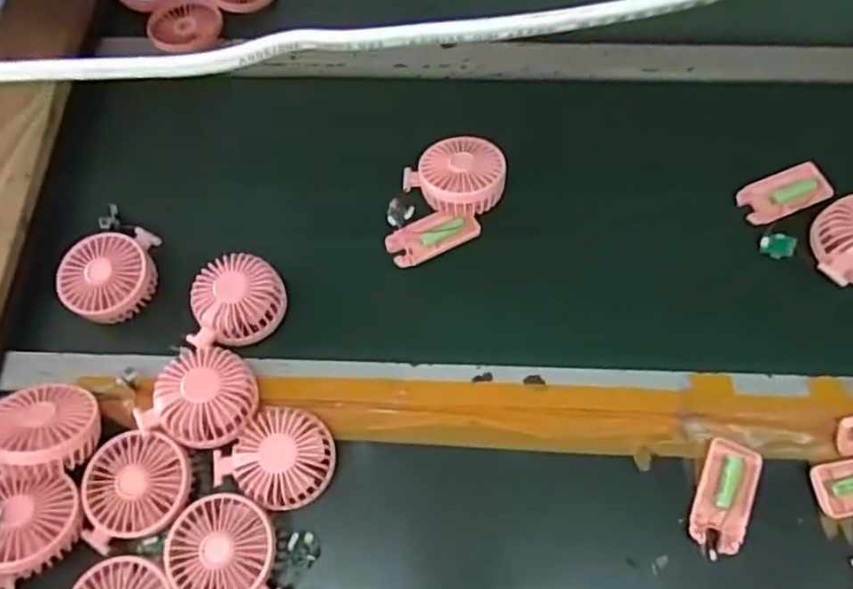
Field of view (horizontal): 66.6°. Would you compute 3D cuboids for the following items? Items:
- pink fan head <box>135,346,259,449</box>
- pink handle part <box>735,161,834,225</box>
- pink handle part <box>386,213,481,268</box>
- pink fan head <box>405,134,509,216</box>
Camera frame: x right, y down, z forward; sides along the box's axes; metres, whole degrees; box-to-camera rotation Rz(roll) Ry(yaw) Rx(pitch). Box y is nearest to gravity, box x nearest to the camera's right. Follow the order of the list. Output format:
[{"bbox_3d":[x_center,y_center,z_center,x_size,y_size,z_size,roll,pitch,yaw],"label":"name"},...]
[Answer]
[{"bbox_3d":[-0.198,0.091,0.581,0.086,0.031,0.087,16,69,8],"label":"pink fan head"},{"bbox_3d":[0.377,-0.107,0.683,0.091,0.017,0.050,-19,68,-6],"label":"pink handle part"},{"bbox_3d":[0.006,-0.062,0.672,0.093,0.021,0.040,-23,68,-8],"label":"pink handle part"},{"bbox_3d":[0.035,-0.123,0.677,0.093,0.043,0.086,-1,67,2],"label":"pink fan head"}]

